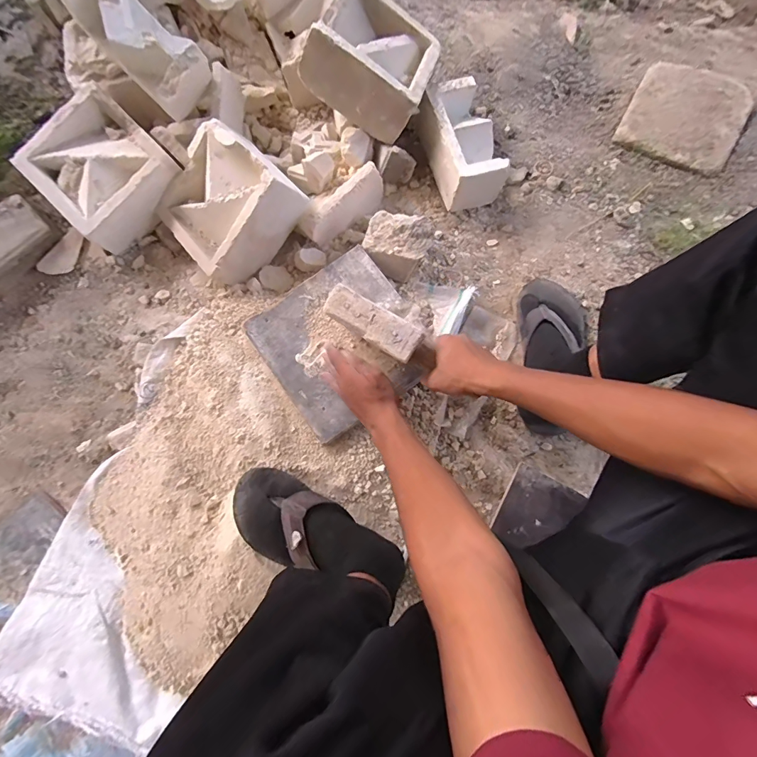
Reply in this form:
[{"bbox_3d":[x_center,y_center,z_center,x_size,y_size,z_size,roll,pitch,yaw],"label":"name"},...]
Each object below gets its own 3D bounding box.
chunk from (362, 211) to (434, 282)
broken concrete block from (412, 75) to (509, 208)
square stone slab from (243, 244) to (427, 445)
[{"bbox_3d":[0.035,-0.232,0.698,0.117,0.095,0.077,11,77,2],"label":"chunk"},{"bbox_3d":[0.157,-0.441,0.750,0.109,0.093,0.201,-17,77,-4],"label":"broken concrete block"},{"bbox_3d":[-0.058,-0.063,0.650,0.237,0.018,0.245,-35,78,-5],"label":"square stone slab"}]

